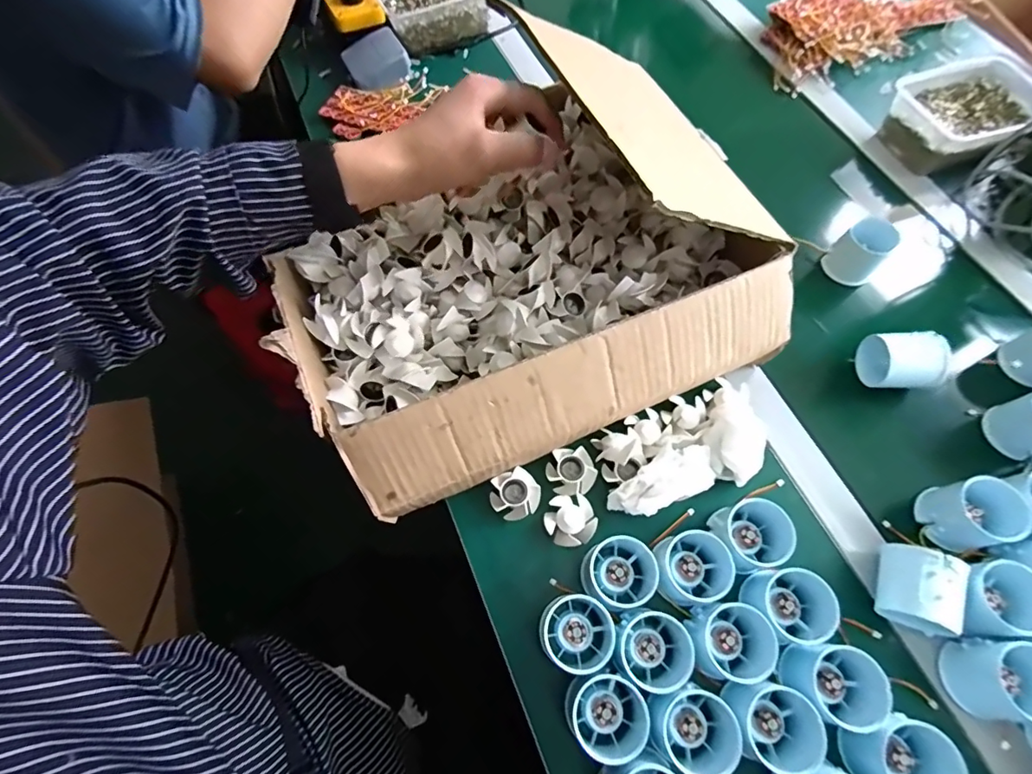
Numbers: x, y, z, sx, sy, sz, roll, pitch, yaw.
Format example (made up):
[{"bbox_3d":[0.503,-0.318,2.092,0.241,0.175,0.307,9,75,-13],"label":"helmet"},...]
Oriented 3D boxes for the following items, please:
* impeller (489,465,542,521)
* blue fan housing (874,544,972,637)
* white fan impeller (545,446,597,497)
[{"bbox_3d":[-0.001,0.095,0.438,0.042,0.016,0.040,0,64,0],"label":"impeller"},{"bbox_3d":[0.311,0.158,0.386,0.049,0.057,0.053,19,66,9],"label":"blue fan housing"},{"bbox_3d":[0.050,0.076,0.444,0.043,0.014,0.041,0,64,0],"label":"white fan impeller"}]

